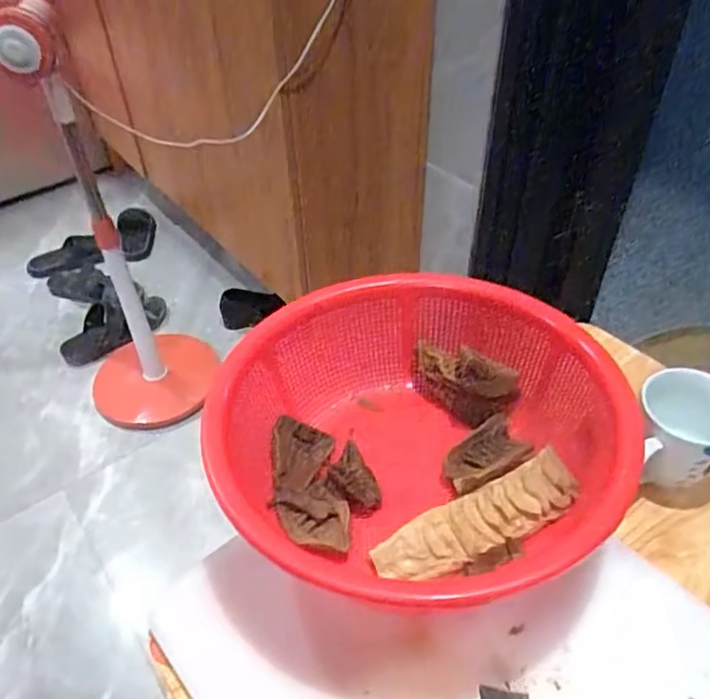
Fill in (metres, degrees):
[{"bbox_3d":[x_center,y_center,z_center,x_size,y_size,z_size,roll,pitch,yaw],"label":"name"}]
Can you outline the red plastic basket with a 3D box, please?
[{"bbox_3d":[0.052,0.078,0.507,0.304,0.118,0.311,-3,45,3],"label":"red plastic basket"}]

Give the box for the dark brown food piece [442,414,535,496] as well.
[{"bbox_3d":[0.113,0.093,0.535,0.078,0.010,0.045,-29,49,-22],"label":"dark brown food piece"}]

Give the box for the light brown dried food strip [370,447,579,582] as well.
[{"bbox_3d":[0.097,0.136,0.491,0.172,0.027,0.051,-21,47,-16],"label":"light brown dried food strip"}]

